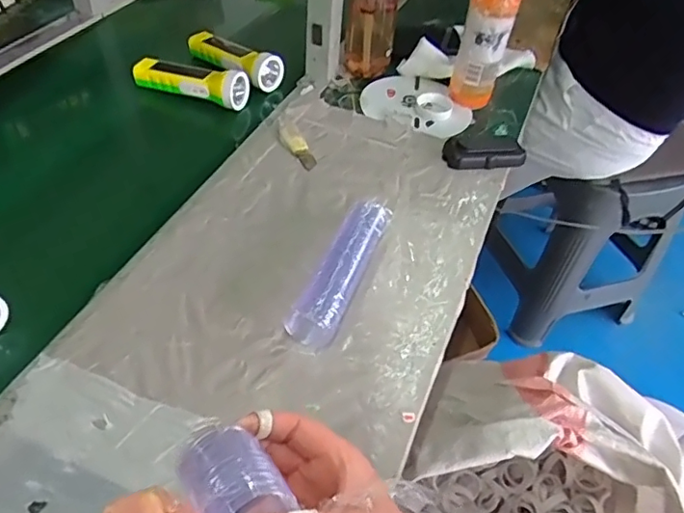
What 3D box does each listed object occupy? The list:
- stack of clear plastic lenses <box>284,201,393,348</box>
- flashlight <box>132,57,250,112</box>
[{"bbox_3d":[-0.001,0.014,0.574,0.053,0.056,0.174,22,49,13],"label":"stack of clear plastic lenses"},{"bbox_3d":[-0.206,-0.243,0.749,0.155,0.044,0.050,18,48,9],"label":"flashlight"}]

